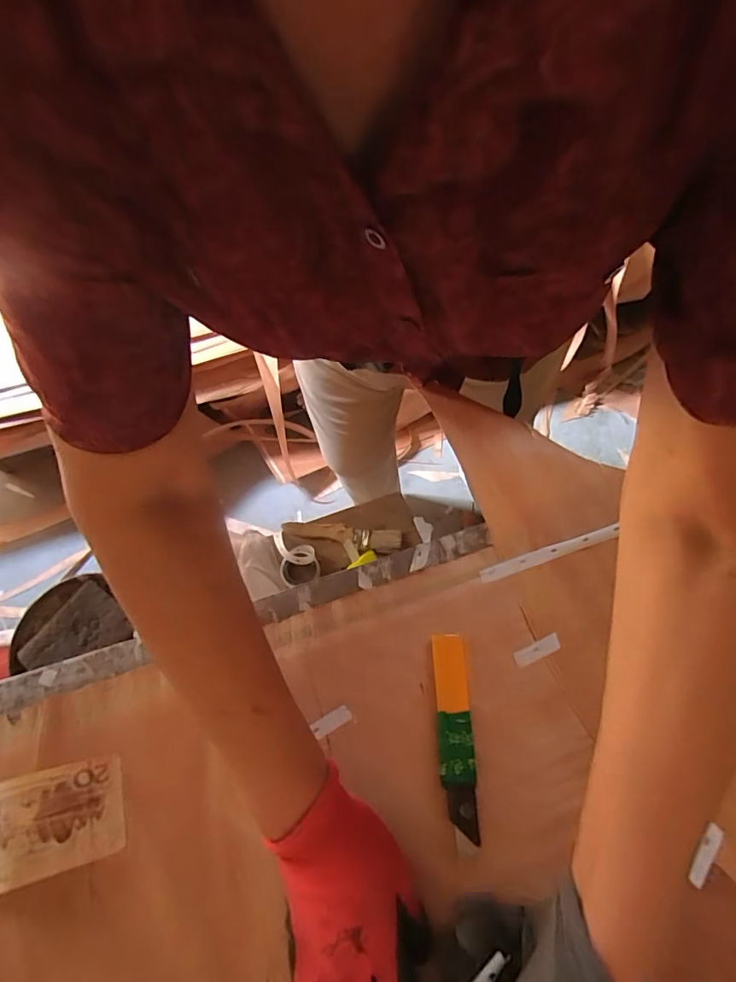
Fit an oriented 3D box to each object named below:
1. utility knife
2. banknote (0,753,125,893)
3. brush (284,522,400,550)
[{"bbox_3d":[0.072,0.201,0.402,0.028,0.013,0.161,-2,62,2],"label":"utility knife"},{"bbox_3d":[-0.256,0.255,0.373,0.119,0.036,0.070,-15,63,-5],"label":"banknote"},{"bbox_3d":[-0.038,0.062,0.701,0.169,0.017,0.032,9,66,7],"label":"brush"}]

